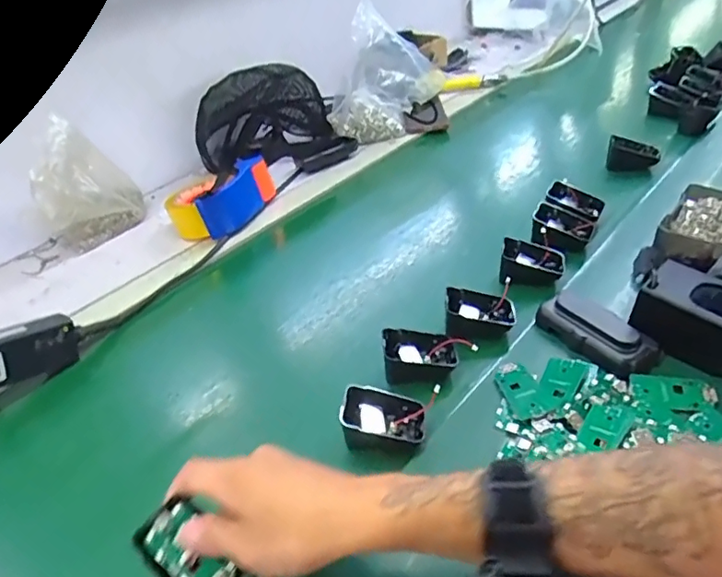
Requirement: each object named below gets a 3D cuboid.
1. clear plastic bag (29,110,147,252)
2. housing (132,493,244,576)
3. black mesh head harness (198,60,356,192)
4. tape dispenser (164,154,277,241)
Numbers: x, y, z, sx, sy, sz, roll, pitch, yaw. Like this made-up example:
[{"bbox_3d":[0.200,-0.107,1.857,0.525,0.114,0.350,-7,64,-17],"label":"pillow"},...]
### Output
[{"bbox_3d":[-0.395,-0.148,0.788,0.130,0.154,0.098,-22,40,-17],"label":"clear plastic bag"},{"bbox_3d":[-0.111,0.171,0.351,0.068,0.010,0.037,42,55,14],"label":"housing"},{"bbox_3d":[-0.154,-0.282,0.930,0.248,0.142,0.192,-18,39,-13],"label":"black mesh head harness"},{"bbox_3d":[-0.210,-0.129,0.796,0.102,0.072,0.147,19,45,30],"label":"tape dispenser"}]

